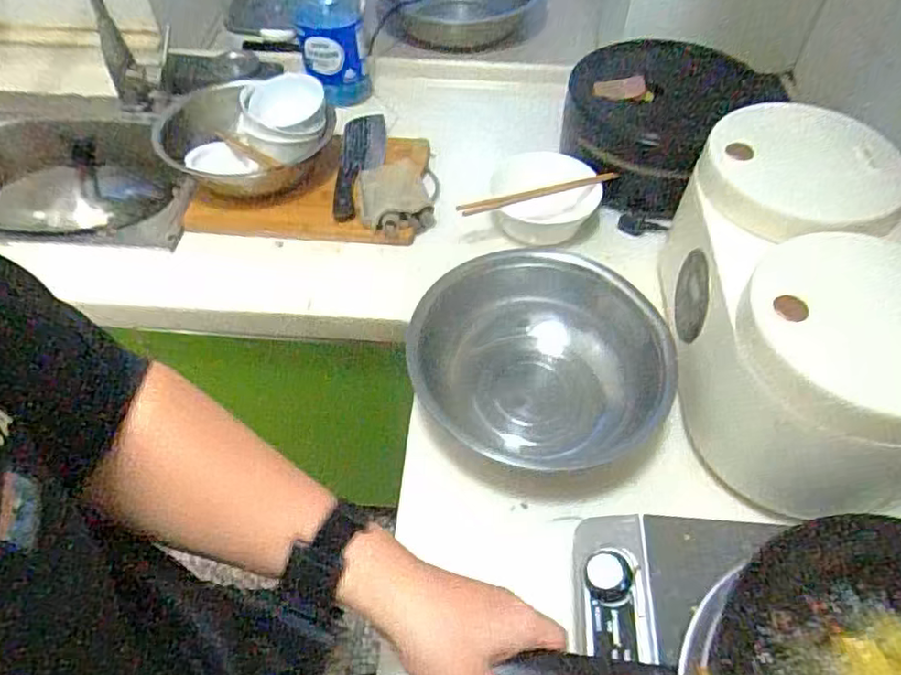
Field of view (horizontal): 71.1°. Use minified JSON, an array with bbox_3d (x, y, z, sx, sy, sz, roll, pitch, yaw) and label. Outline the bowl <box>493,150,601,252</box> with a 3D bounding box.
[{"bbox_3d":[0.140,-0.197,0.951,0.164,0.092,0.155,1,53,-2],"label":"bowl"}]

